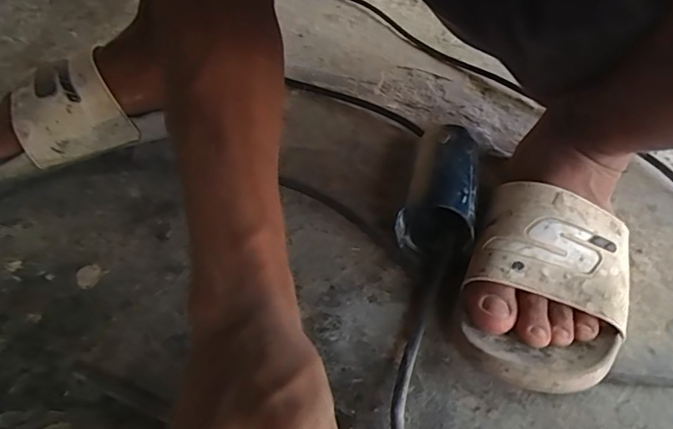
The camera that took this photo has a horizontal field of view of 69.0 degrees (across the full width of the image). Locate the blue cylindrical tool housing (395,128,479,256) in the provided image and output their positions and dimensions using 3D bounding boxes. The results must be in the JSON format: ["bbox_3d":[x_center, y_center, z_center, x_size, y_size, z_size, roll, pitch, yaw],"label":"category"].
[{"bbox_3d":[0.081,-0.017,0.378,0.054,0.061,0.096,17,46,9],"label":"blue cylindrical tool housing"}]

